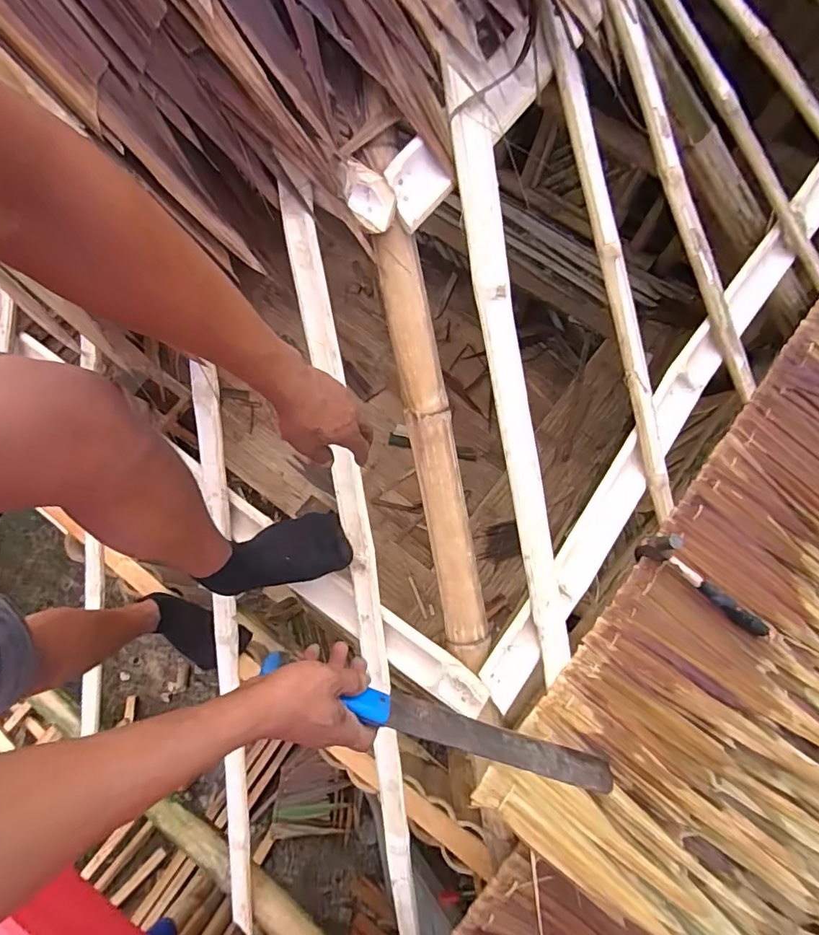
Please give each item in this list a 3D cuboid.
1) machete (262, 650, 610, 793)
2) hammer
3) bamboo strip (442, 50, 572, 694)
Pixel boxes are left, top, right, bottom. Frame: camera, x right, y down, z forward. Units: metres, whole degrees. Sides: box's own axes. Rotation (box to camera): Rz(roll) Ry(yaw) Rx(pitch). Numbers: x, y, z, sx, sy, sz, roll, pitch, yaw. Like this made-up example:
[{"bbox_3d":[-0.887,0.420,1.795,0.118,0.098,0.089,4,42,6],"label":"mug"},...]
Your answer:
[{"bbox_3d":[0.034,0.250,0.494,0.363,0.044,0.025,22,76,-8],"label":"machete"},{"bbox_3d":[0.451,0.183,0.775,0.244,0.081,0.034,38,78,-11],"label":"hammer"},{"bbox_3d":[0.132,-0.079,0.671,0.056,0.035,0.756,-12,101,-2],"label":"bamboo strip"}]

